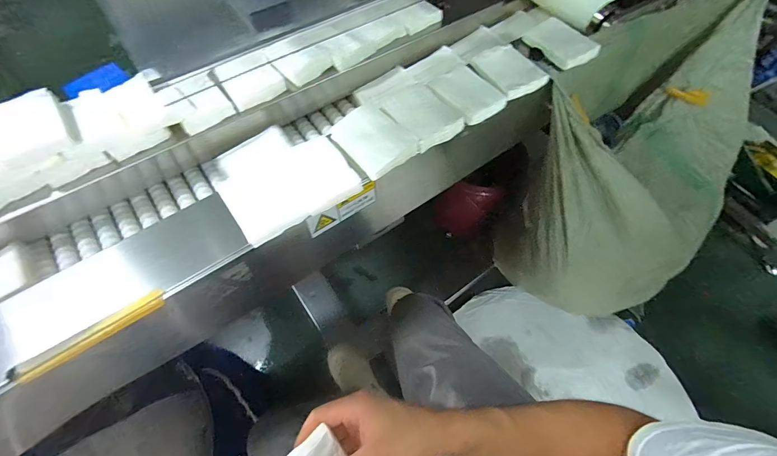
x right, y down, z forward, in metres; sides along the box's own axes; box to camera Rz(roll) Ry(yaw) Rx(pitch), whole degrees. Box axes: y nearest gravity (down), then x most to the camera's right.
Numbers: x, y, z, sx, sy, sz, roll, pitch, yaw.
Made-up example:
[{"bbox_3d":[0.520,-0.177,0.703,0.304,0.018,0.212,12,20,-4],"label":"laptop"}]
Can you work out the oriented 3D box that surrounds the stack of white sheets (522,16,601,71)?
[{"bbox_3d":[0.275,-0.302,0.573,0.072,0.023,0.113,-26,65,-15],"label":"stack of white sheets"}]

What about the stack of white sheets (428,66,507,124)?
[{"bbox_3d":[0.116,-0.196,0.520,0.080,0.012,0.097,-33,67,-18],"label":"stack of white sheets"}]

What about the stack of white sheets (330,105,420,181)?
[{"bbox_3d":[-0.022,-0.120,0.477,0.076,0.017,0.108,-36,68,-19],"label":"stack of white sheets"}]

